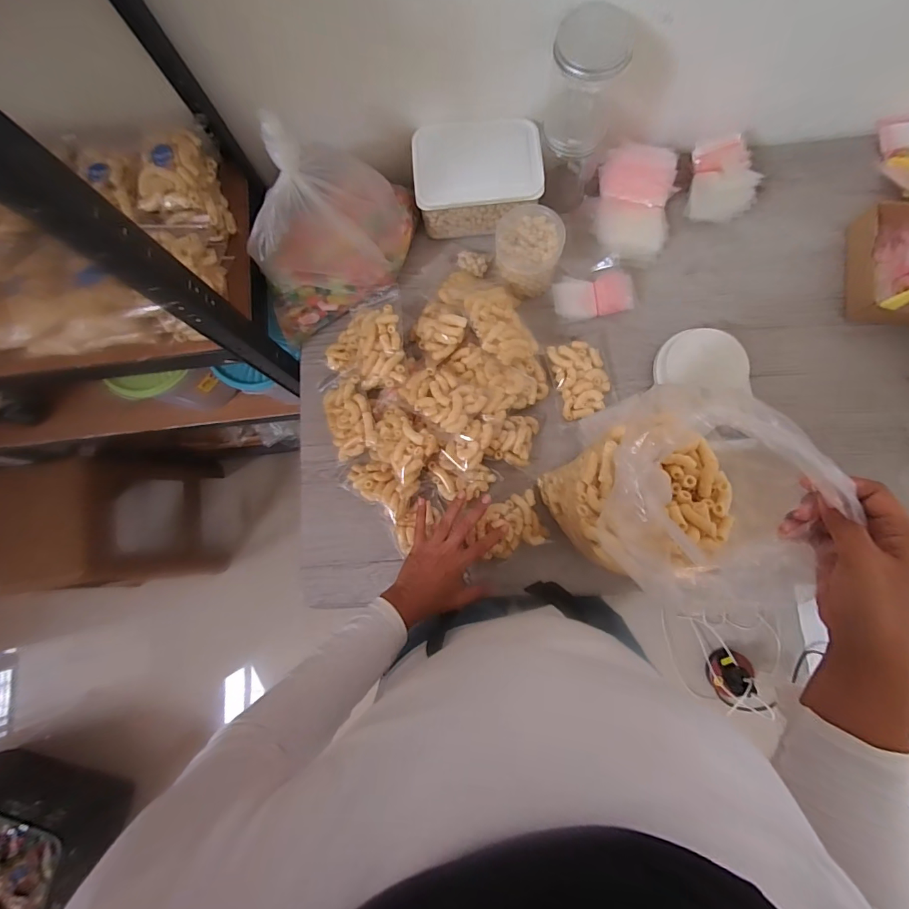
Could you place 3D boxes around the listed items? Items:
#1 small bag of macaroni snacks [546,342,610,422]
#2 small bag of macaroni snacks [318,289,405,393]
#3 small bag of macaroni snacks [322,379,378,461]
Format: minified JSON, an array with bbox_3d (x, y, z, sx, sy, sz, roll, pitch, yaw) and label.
[{"bbox_3d":[0.188,-0.113,0.649,0.078,0.017,0.110,-16,81,2],"label":"small bag of macaroni snacks"},{"bbox_3d":[-0.135,-0.167,0.650,0.130,0.065,0.135,1,82,4],"label":"small bag of macaroni snacks"},{"bbox_3d":[-0.157,-0.053,0.654,0.070,0.033,0.109,-18,81,1],"label":"small bag of macaroni snacks"}]

